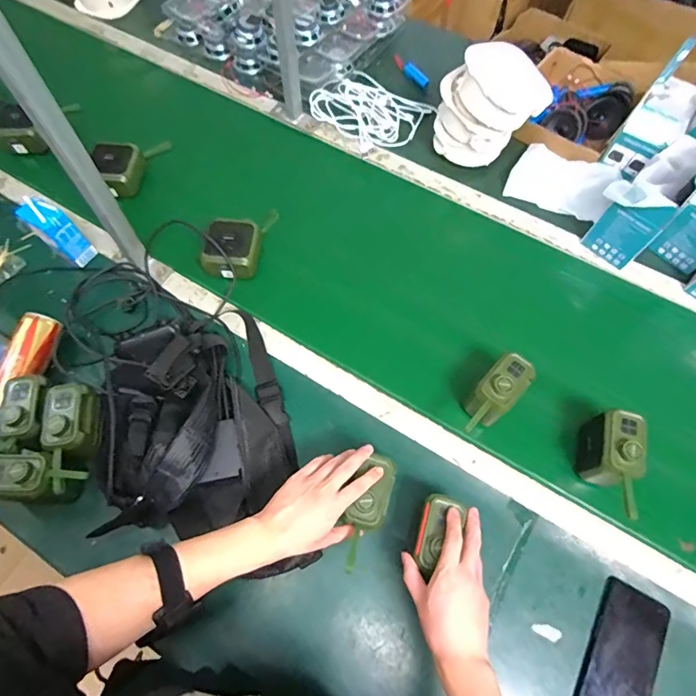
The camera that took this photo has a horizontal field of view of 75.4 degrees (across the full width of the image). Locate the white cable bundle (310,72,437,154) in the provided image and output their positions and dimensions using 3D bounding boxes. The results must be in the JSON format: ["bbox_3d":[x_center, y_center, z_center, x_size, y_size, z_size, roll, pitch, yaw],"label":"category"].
[{"bbox_3d":[0.041,-0.486,0.919,0.216,0.018,0.151,30,69,12],"label":"white cable bundle"}]

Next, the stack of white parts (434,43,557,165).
[{"bbox_3d":[0.241,-0.409,0.785,0.128,0.186,0.143,-27,69,-12],"label":"stack of white parts"}]

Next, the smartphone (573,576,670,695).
[{"bbox_3d":[0.334,0.377,0.547,0.079,0.016,0.160,29,69,12],"label":"smartphone"}]

